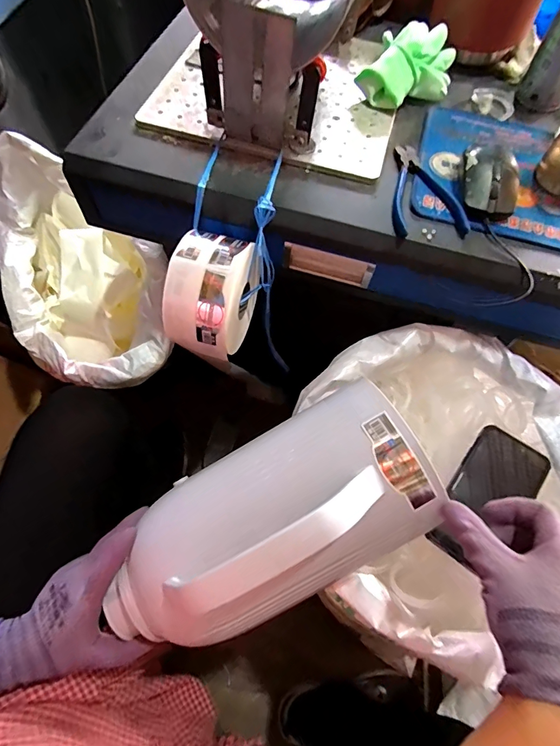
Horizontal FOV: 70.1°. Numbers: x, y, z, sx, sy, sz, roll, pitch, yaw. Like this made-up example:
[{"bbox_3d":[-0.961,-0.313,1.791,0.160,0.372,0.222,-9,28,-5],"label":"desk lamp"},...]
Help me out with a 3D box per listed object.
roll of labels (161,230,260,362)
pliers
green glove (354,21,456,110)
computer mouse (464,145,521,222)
[{"bbox_3d":[-0.076,-0.087,0.447,0.076,0.107,0.108,20,62,7],"label":"roll of labels"},{"bbox_3d":[0.160,-0.210,0.448,0.080,0.013,0.141,0,61,-4],"label":"pliers"},{"bbox_3d":[0.168,-0.382,0.506,0.077,0.064,0.129,42,67,17],"label":"green glove"},{"bbox_3d":[0.236,-0.223,0.448,0.066,0.035,0.111,16,62,5],"label":"computer mouse"}]

